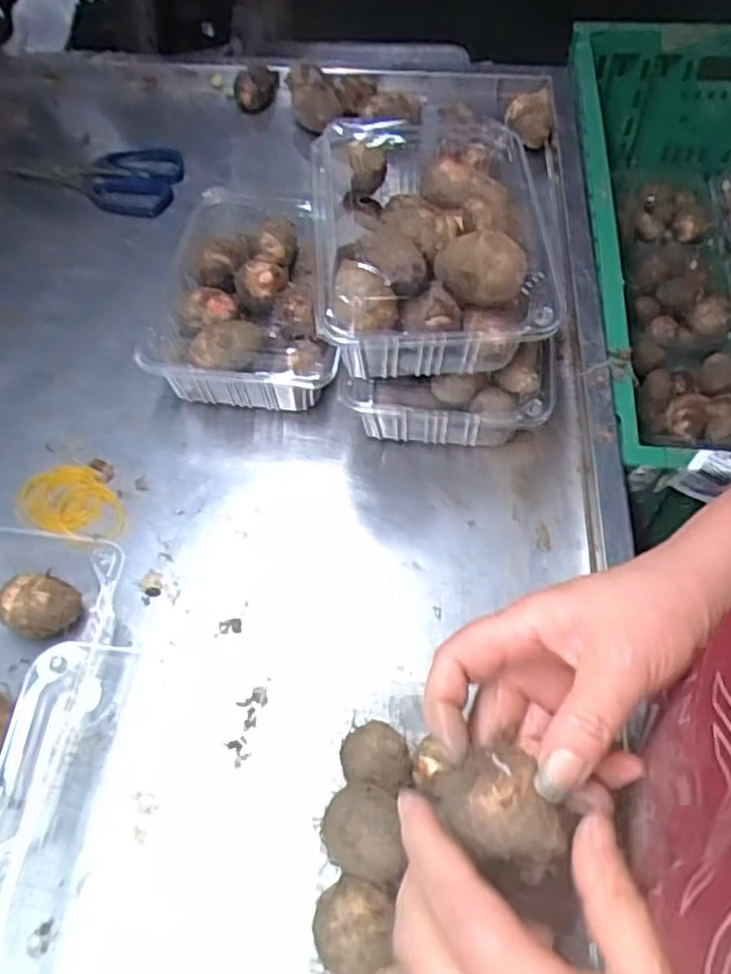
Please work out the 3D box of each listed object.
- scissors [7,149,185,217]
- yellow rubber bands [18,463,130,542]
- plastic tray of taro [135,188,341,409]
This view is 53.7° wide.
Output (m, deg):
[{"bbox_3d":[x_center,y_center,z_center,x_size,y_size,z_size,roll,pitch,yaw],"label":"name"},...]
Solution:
[{"bbox_3d":[-0.236,-0.264,0.633,0.145,0.020,0.071,-5,59,-3],"label":"scissors"},{"bbox_3d":[-0.190,0.012,0.467,0.076,0.008,0.052,37,65,20],"label":"yellow rubber bands"},{"bbox_3d":[-0.084,-0.132,0.522,0.127,0.072,0.174,0,59,-1],"label":"plastic tray of taro"}]

